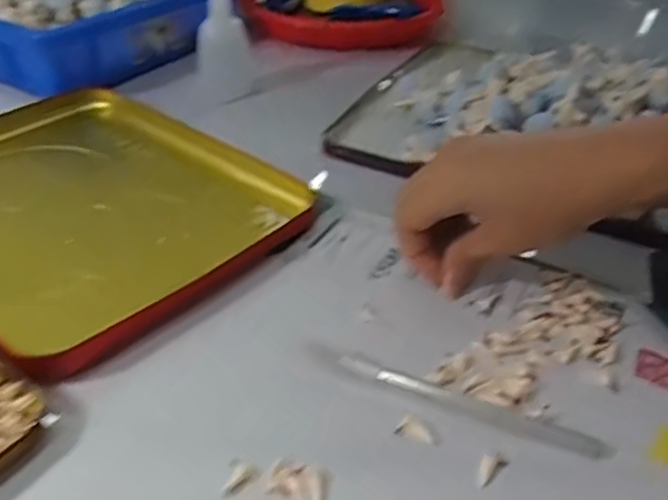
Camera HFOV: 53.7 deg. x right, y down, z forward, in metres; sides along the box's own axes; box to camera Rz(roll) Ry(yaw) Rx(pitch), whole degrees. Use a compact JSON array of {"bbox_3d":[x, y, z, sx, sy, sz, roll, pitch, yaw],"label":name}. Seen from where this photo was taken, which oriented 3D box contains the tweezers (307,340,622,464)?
[{"bbox_3d":[0.049,0.065,0.297,0.143,0.005,0.015,19,40,18],"label":"tweezers"}]

